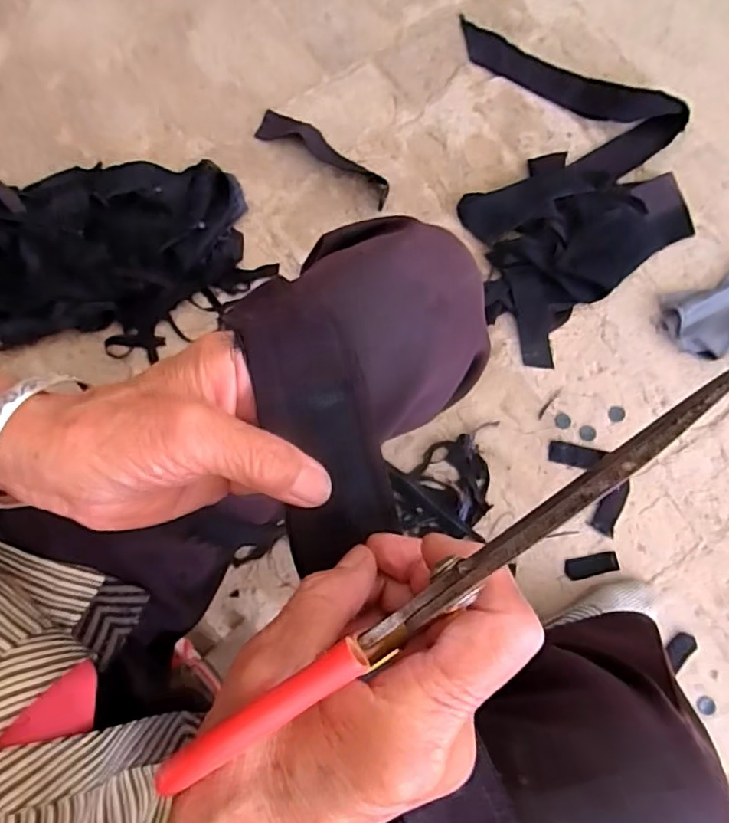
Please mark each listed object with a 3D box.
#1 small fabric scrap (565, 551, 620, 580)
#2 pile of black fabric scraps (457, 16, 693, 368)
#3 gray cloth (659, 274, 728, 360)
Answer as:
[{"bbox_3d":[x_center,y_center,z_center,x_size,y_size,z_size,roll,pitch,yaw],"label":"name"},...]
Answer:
[{"bbox_3d":[0.297,0.202,0.730,0.067,0.006,0.027,-10,80,-3],"label":"small fabric scrap"},{"bbox_3d":[0.301,-0.342,0.813,0.320,0.047,0.534,-6,80,-2],"label":"pile of black fabric scraps"},{"bbox_3d":[0.506,-0.140,0.776,0.172,0.039,0.109,-21,80,-4],"label":"gray cloth"}]

